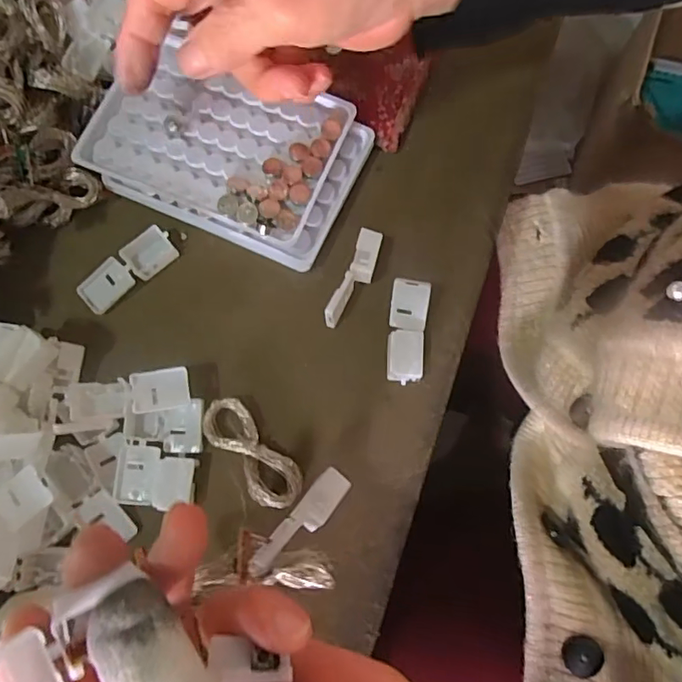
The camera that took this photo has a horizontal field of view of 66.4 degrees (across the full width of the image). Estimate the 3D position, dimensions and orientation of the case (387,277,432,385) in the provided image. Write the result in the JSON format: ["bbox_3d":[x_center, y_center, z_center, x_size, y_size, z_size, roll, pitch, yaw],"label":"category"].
[{"bbox_3d":[0.035,-0.005,0.272,0.019,0.023,0.048,5,74,0],"label":"case"}]

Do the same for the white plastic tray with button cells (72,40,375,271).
[{"bbox_3d":[-0.064,-0.107,0.292,0.137,0.021,0.092,22,75,5],"label":"white plastic tray with button cells"}]

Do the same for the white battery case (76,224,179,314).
[{"bbox_3d":[-0.116,-0.039,0.285,0.055,0.010,0.020,-42,79,-11],"label":"white battery case"}]

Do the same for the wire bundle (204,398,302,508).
[{"bbox_3d":[-0.045,0.055,0.259,0.025,0.013,0.061,-42,79,-12],"label":"wire bundle"}]

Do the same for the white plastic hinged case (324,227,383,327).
[{"bbox_3d":[0.007,-0.031,0.279,0.015,0.018,0.058,21,75,5],"label":"white plastic hinged case"}]

